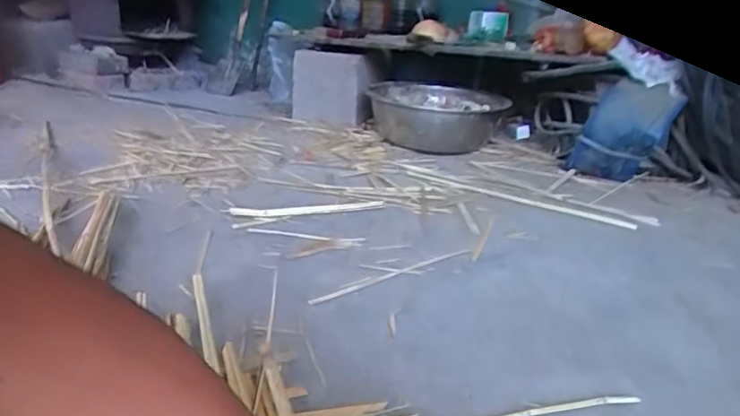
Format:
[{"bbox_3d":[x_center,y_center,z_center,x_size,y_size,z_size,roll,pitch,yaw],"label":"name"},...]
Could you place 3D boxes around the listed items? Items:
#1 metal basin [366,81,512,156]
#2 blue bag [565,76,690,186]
[{"bbox_3d":[0.173,-0.220,1.439,0.359,0.161,0.346,2,24,-1],"label":"metal basin"},{"bbox_3d":[0.531,-0.150,1.188,0.187,0.225,0.087,17,28,31],"label":"blue bag"}]

